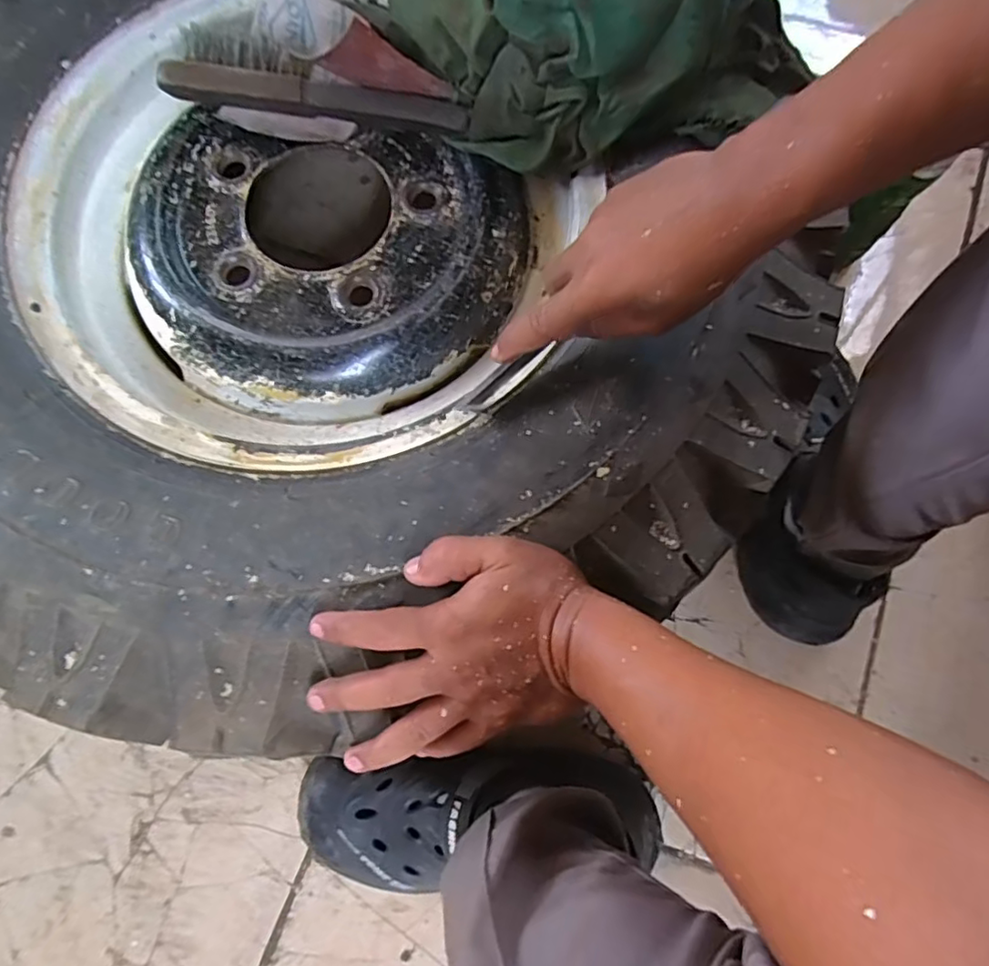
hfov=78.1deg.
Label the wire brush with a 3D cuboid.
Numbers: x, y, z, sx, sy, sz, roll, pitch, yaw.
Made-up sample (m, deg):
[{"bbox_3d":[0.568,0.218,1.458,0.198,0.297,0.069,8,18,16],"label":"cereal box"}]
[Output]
[{"bbox_3d":[-0.133,-0.306,0.460,0.226,0.029,0.042,7,76,2],"label":"wire brush"}]

